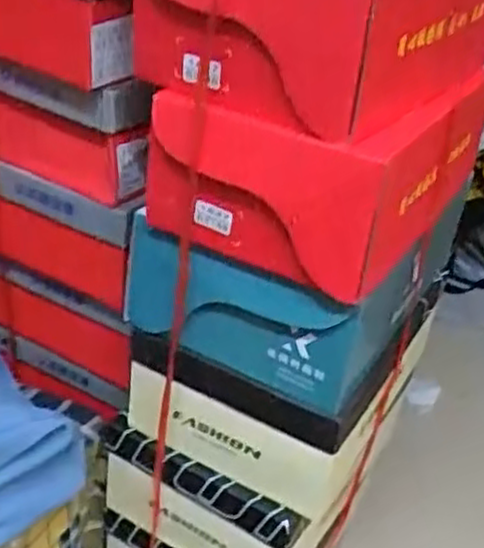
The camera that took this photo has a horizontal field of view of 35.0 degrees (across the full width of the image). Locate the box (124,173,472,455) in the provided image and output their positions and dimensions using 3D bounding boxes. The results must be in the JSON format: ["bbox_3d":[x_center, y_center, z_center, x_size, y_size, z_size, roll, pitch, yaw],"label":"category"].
[{"bbox_3d":[0.061,-0.003,0.730,0.227,0.150,0.270,22,35,22],"label":"box"}]

